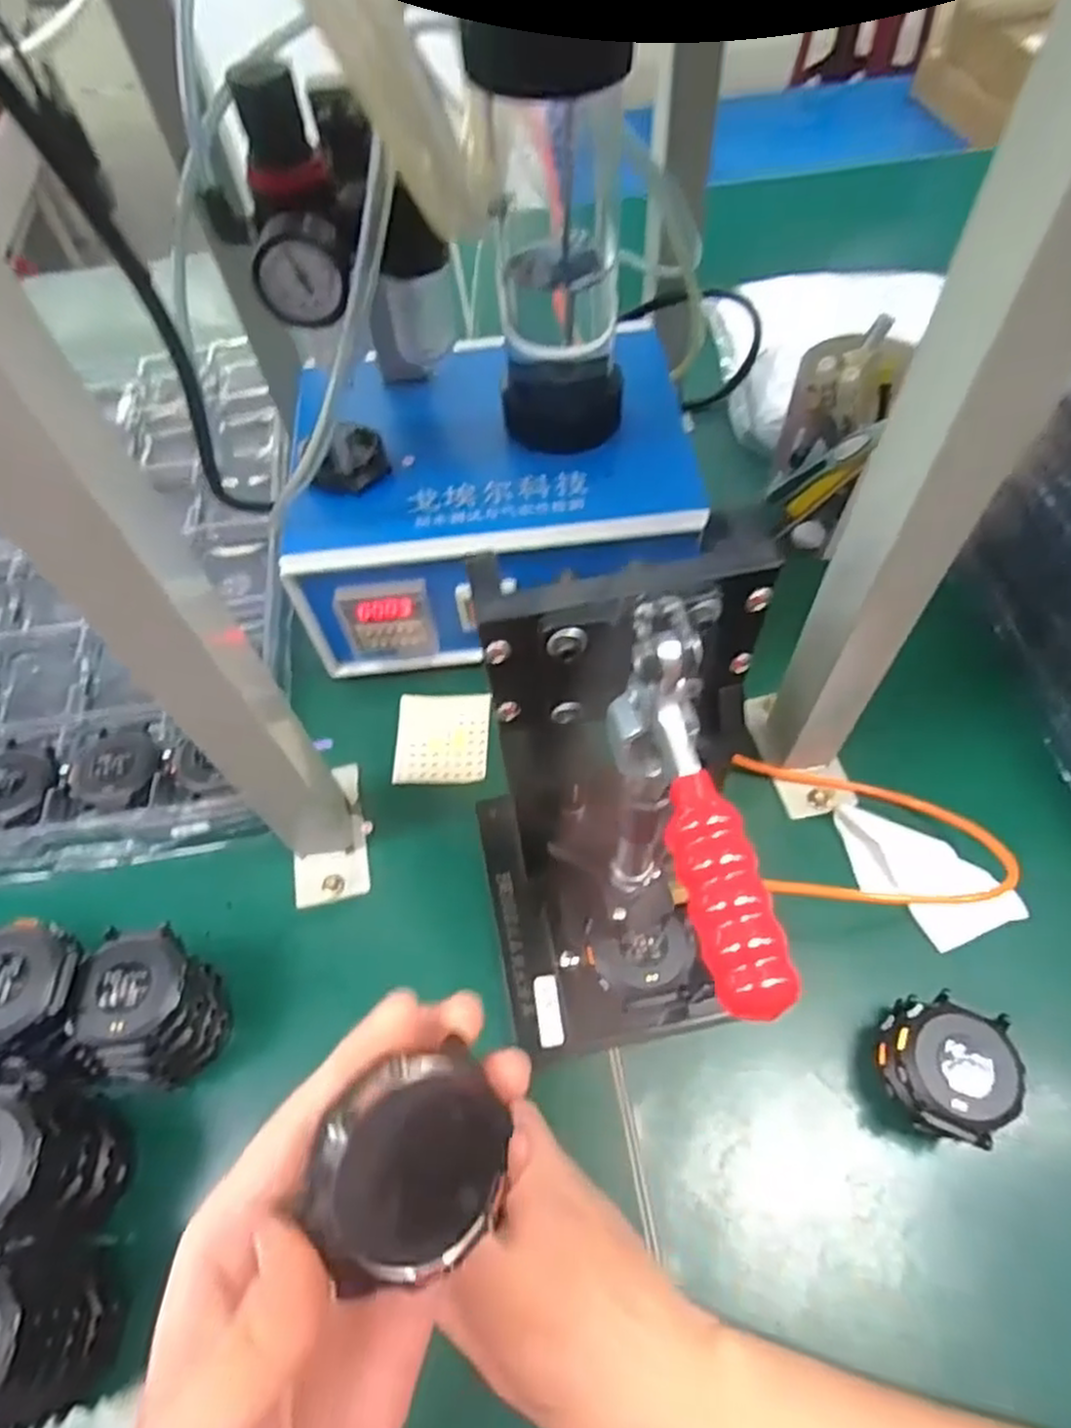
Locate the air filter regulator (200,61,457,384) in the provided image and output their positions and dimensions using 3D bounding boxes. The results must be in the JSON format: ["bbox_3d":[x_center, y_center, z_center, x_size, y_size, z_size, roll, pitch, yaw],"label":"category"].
[{"bbox_3d":[-0.095,-0.218,0.370,0.098,0.131,0.066,-34,62,-16],"label":"air filter regulator"}]

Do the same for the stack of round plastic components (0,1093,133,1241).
[{"bbox_3d":[-0.207,0.186,0.304,0.052,0.070,0.054,-6,58,0],"label":"stack of round plastic components"}]

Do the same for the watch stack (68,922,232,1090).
[{"bbox_3d":[-0.173,0.138,0.347,0.046,0.068,0.060,4,59,6],"label":"watch stack"}]

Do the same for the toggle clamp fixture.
[{"bbox_3d":[0.027,0.046,0.287,0.112,0.205,0.155,-2,58,2],"label":"toggle clamp fixture"}]

